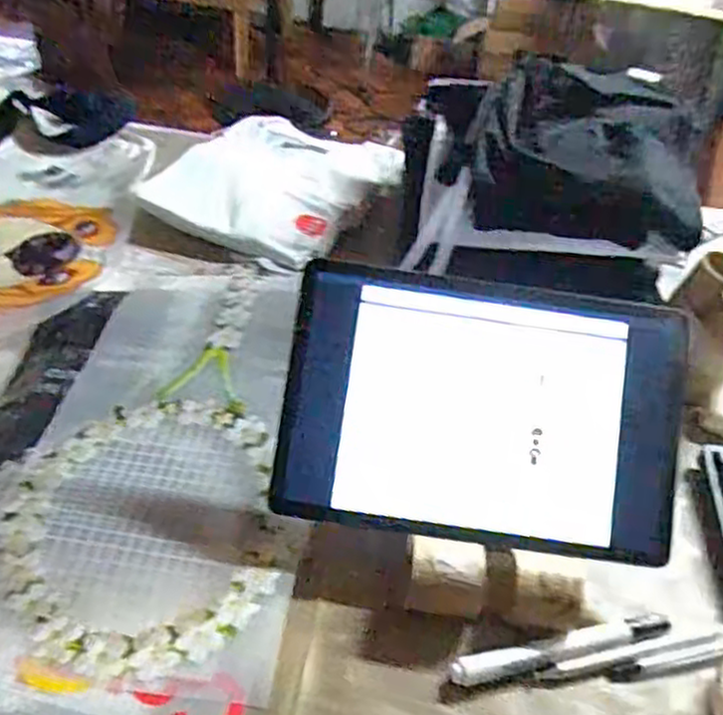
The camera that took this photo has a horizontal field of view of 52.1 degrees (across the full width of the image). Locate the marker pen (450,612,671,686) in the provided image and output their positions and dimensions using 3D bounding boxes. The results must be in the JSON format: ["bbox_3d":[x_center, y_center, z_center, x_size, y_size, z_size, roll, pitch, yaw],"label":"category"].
[{"bbox_3d":[0.119,0.169,0.435,0.141,0.013,0.016,-9,42,-18],"label":"marker pen"}]

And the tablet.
[{"bbox_3d":[0.078,0.032,0.468,0.247,0.014,0.164,8,79,0],"label":"tablet"}]

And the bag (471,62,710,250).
[{"bbox_3d":[0.182,-0.178,0.621,0.195,0.080,0.172,8,40,2],"label":"bag"}]

